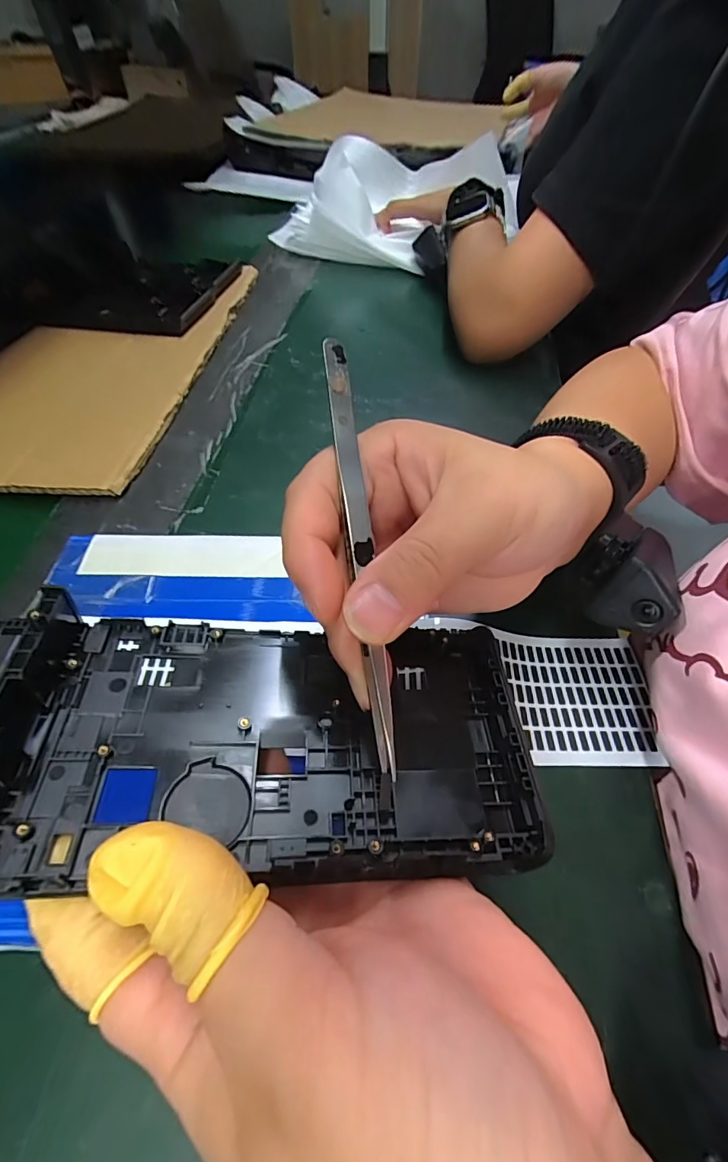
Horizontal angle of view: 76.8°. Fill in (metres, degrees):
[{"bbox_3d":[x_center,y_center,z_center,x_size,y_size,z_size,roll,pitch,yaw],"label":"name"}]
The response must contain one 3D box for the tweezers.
[{"bbox_3d":[-0.002,-0.012,0.137,0.008,0.004,0.133,-6,81,-7],"label":"tweezers"}]

